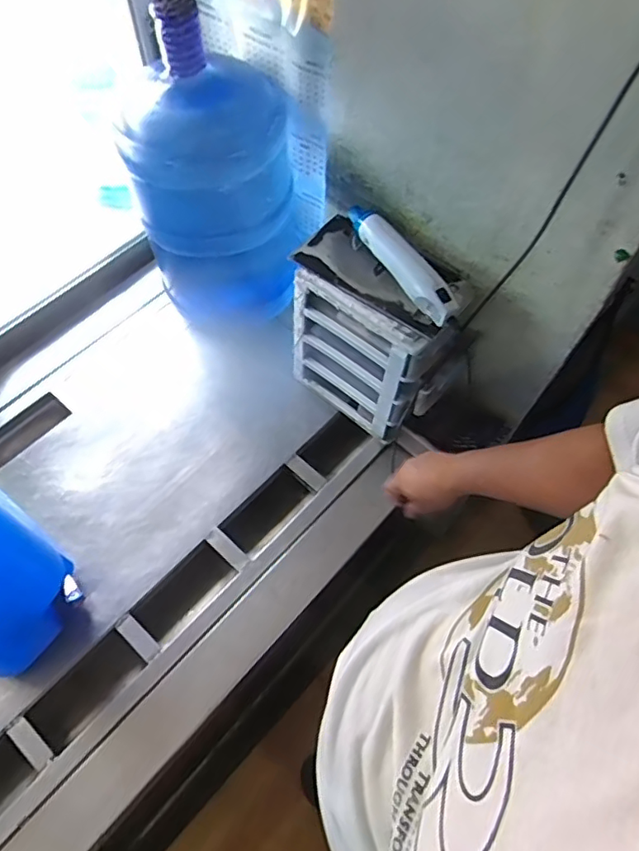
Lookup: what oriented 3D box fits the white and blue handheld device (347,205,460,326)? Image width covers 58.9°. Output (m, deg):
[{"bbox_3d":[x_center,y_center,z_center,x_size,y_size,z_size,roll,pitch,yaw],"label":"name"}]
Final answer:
[{"bbox_3d":[0.108,-0.232,0.780,0.041,0.048,0.237,-28,65,-15],"label":"white and blue handheld device"}]

